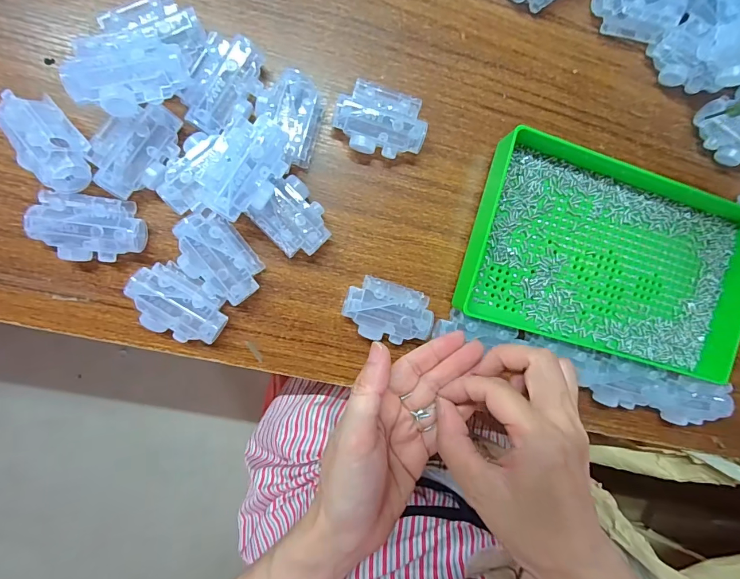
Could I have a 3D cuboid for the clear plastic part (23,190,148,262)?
[{"bbox_3d":[-0.197,-0.043,0.286,0.067,0.029,0.044,4,95,-9],"label":"clear plastic part"}]

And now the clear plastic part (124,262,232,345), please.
[{"bbox_3d":[-0.140,0.012,0.298,0.068,0.028,0.048,33,90,-10],"label":"clear plastic part"}]

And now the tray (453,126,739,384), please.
[{"bbox_3d":[0.201,-0.026,0.340,0.241,0.041,0.152,15,93,-9],"label":"tray"}]

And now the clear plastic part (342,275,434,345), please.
[{"bbox_3d":[0.014,0.018,0.323,0.069,0.029,0.046,17,92,-10],"label":"clear plastic part"}]

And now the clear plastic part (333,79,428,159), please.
[{"bbox_3d":[0.008,-0.126,0.309,0.068,0.030,0.045,14,93,-9],"label":"clear plastic part"}]

